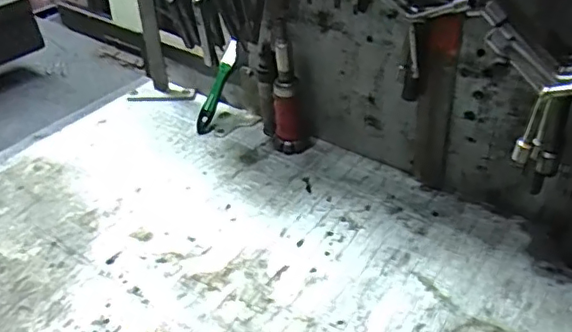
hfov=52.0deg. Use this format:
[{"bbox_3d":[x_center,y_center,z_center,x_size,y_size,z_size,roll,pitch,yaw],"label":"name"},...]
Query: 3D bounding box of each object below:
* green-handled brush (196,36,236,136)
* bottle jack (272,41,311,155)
[{"bbox_3d":[-0.100,-0.117,0.872,0.024,0.028,0.146,17,82,23],"label":"green-handled brush"},{"bbox_3d":[0.005,-0.089,0.775,0.048,0.151,0.038,-2,37,0],"label":"bottle jack"}]

